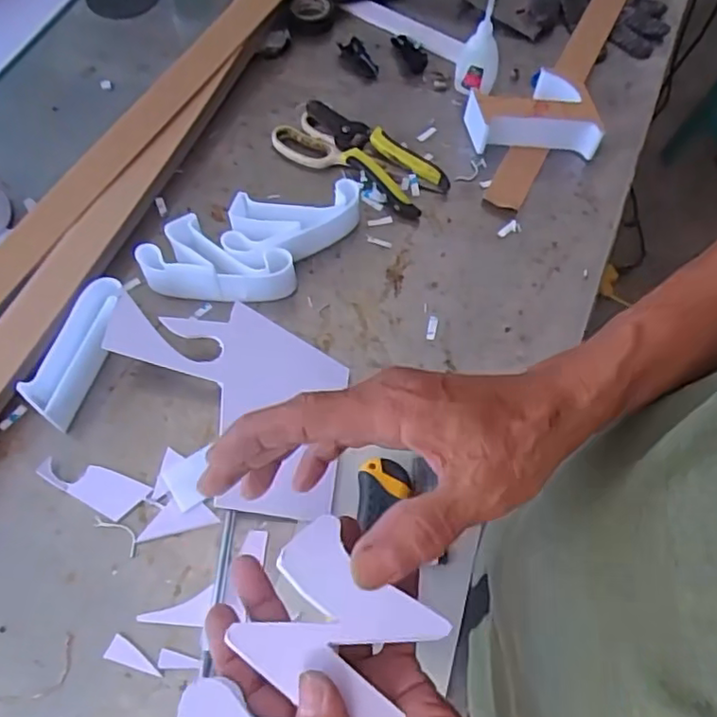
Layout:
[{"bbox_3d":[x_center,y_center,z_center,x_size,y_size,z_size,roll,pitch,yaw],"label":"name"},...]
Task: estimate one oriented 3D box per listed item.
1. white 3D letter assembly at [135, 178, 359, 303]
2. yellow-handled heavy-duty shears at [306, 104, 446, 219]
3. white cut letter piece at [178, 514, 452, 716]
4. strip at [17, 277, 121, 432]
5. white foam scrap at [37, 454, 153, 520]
[{"bbox_3d":[-0.096,-0.101,0.580,0.206,0.041,0.104,-9,64,-7],"label":"white 3D letter assembly"},{"bbox_3d":[0.015,-0.219,0.653,0.064,0.025,0.170,-41,72,-20],"label":"yellow-handled heavy-duty shears"},{"bbox_3d":[-0.019,0.136,0.276,0.079,0.008,0.106,31,67,13],"label":"white cut letter piece"},{"bbox_3d":[-0.234,-0.005,0.528,0.041,0.040,0.127,18,64,7],"label":"strip"},{"bbox_3d":[-0.212,0.100,0.495,0.087,0.006,0.033,22,65,8],"label":"white foam scrap"}]

